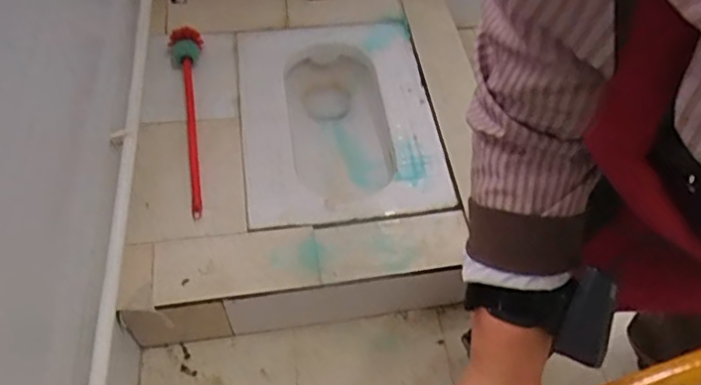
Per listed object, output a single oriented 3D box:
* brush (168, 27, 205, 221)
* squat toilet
[{"bbox_3d":[-0.344,-0.168,1.256,0.072,0.060,0.506,-8,55,-7],"label":"brush"},{"bbox_3d":[-0.030,-0.149,1.385,0.428,0.153,0.593,-6,55,-6],"label":"squat toilet"}]

